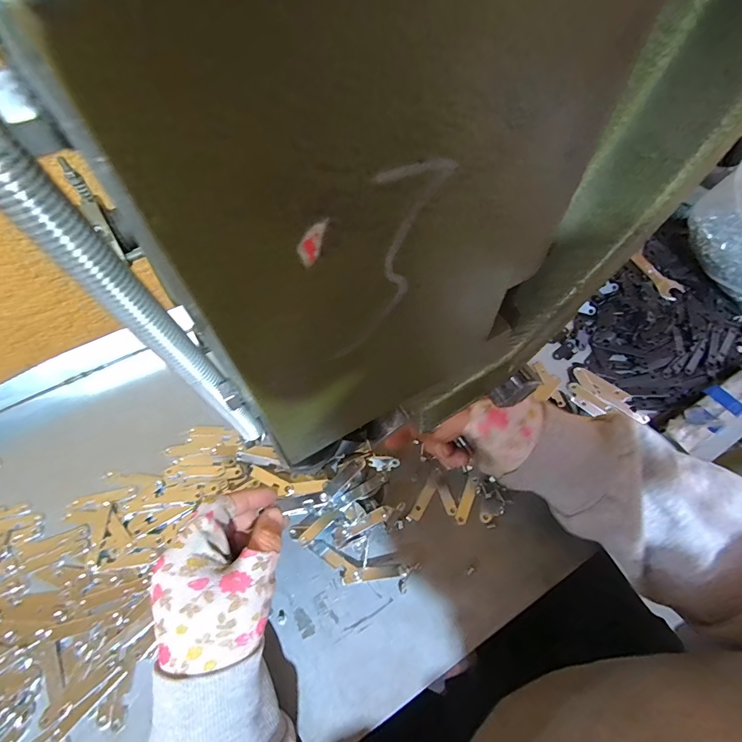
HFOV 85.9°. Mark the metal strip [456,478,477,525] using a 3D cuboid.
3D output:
[{"bbox_3d":[0.083,0.113,0.348,0.008,0.004,0.042,21,65,9],"label":"metal strip"}]

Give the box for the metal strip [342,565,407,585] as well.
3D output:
[{"bbox_3d":[0.003,0.161,0.316,0.050,0.005,0.009,-6,56,-3],"label":"metal strip"}]

